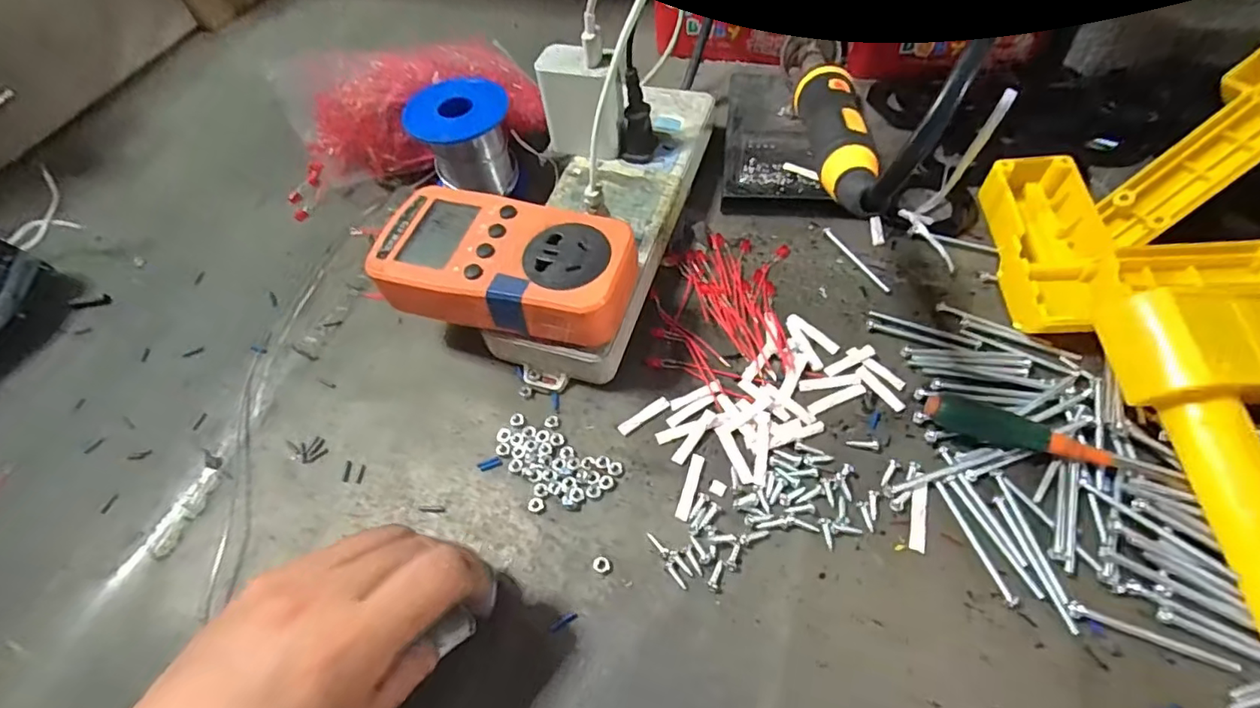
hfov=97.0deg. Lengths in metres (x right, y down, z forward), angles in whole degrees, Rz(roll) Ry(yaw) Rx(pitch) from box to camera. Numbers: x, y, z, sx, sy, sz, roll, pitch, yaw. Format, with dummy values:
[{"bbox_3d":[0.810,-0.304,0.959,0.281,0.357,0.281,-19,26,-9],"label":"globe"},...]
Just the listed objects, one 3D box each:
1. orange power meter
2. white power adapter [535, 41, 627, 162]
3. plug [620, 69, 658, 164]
[{"bbox_3d":[-0.062,-0.044,0.281,0.125,0.031,0.064,12,60,13],"label":"orange power meter"},{"bbox_3d":[-0.027,-0.152,0.340,0.047,0.056,0.030,13,60,13],"label":"white power adapter"},{"bbox_3d":[0.004,-0.141,0.334,0.020,0.050,0.017,8,59,10],"label":"plug"}]

